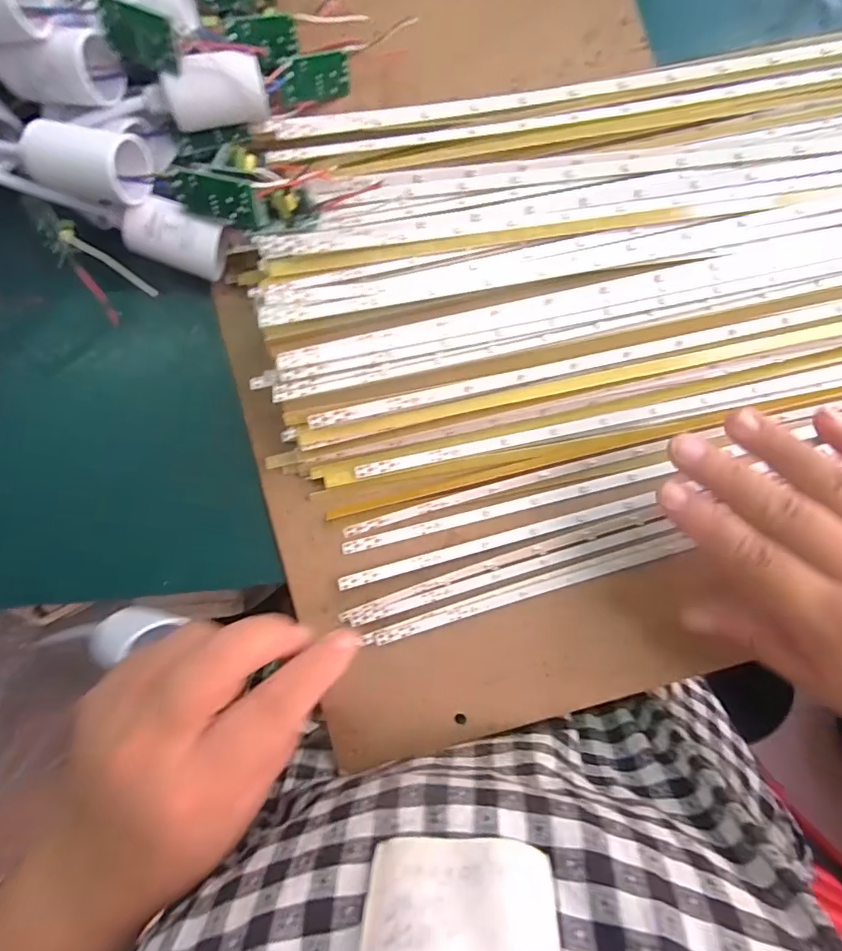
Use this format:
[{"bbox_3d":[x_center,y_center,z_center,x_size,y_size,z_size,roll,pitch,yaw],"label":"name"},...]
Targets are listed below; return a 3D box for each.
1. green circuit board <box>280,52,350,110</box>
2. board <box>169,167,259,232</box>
[{"bbox_3d":[-0.055,-0.206,0.261,0.039,0.020,0.004,-25,61,-16],"label":"green circuit board"},{"bbox_3d":[-0.096,-0.128,0.232,0.041,0.022,0.005,12,60,0],"label":"board"}]

